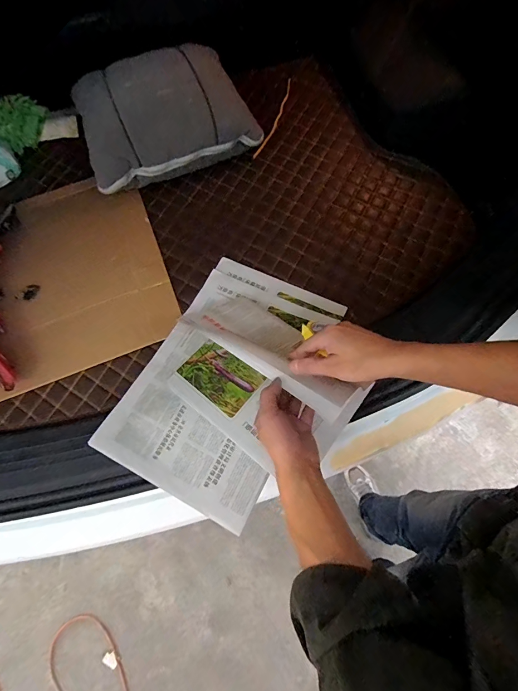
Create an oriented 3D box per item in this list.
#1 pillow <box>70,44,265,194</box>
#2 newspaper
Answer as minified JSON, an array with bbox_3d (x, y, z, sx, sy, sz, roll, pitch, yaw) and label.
[{"bbox_3d":[-0.203,-0.475,0.747,0.347,0.155,0.230,-29,69,-8],"label":"pillow"},{"bbox_3d":[-0.038,0.027,0.529,0.305,0.163,0.417,26,72,13],"label":"newspaper"}]

